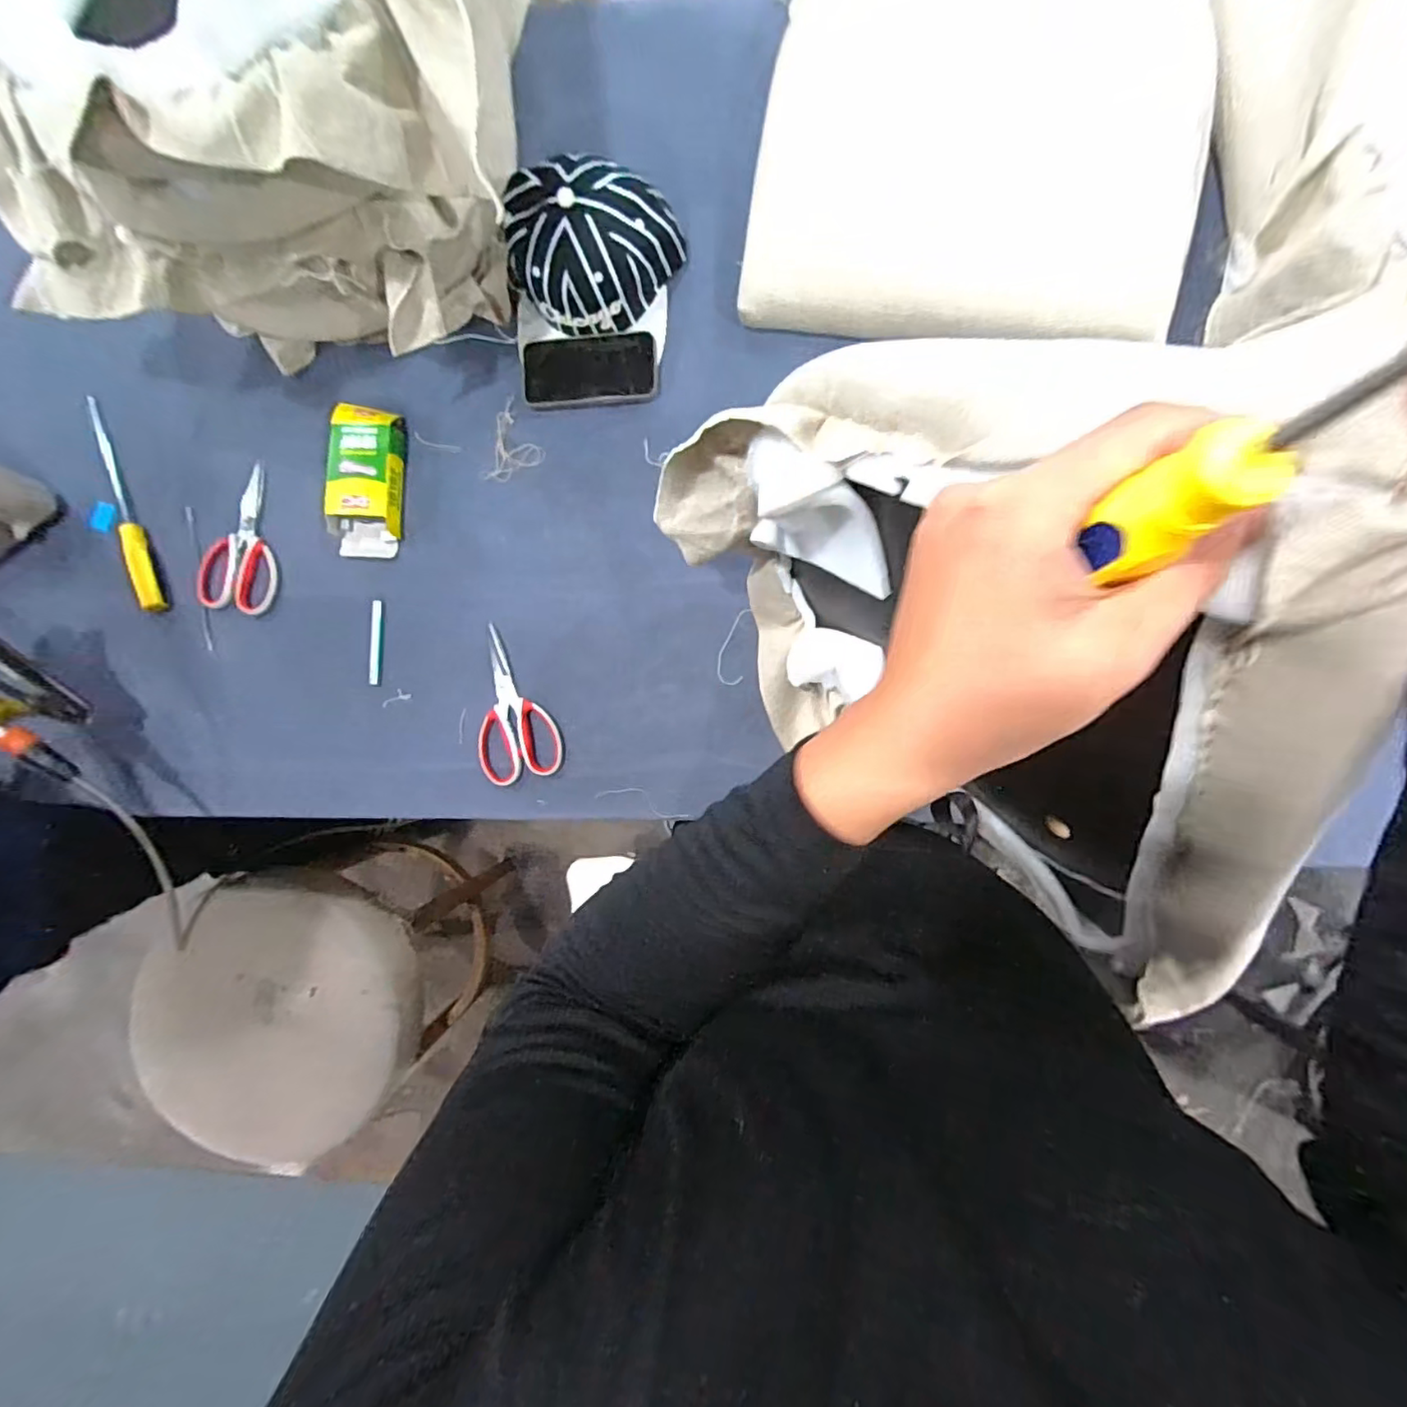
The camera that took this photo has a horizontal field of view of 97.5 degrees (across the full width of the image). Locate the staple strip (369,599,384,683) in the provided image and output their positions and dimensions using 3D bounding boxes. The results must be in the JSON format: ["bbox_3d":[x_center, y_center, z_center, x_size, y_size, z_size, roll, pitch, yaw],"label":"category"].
[{"bbox_3d":[-0.408,-0.076,0.770,0.015,0.009,0.104,2,90,5],"label":"staple strip"}]

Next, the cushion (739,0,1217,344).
[{"bbox_3d":[0.303,-0.657,0.671,0.456,0.068,0.518,10,90,4],"label":"cushion"}]

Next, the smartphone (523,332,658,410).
[{"bbox_3d":[-0.139,-0.401,0.744,0.168,0.010,0.085,-3,89,4],"label":"smartphone"}]

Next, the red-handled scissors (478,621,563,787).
[{"bbox_3d":[-0.239,-0.001,0.763,0.098,0.020,0.193,-14,89,4],"label":"red-handled scissors"}]

